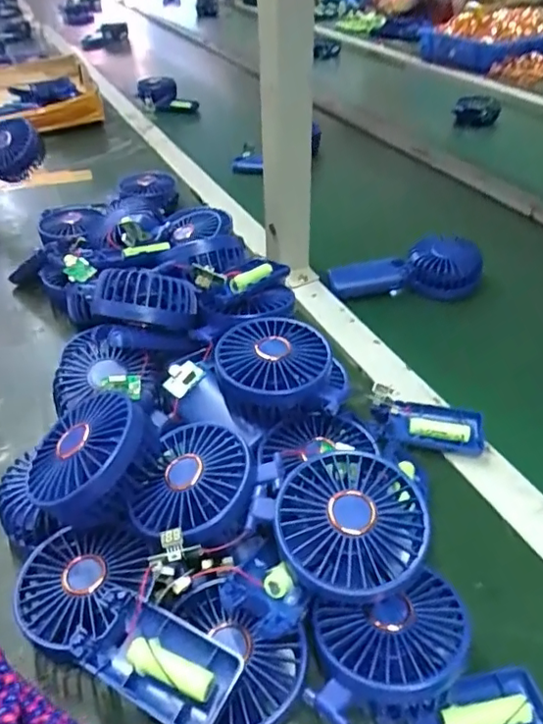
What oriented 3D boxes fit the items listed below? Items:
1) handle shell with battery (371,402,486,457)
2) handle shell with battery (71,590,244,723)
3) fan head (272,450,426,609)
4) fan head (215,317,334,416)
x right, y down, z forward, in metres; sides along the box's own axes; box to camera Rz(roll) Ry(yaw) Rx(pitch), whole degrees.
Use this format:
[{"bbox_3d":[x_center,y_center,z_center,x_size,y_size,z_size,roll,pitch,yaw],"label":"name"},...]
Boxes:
[{"bbox_3d":[0.134,0.056,0.478,0.090,0.014,0.042,6,41,9],"label":"handle shell with battery"},{"bbox_3d":[-0.064,0.162,0.306,0.092,0.018,0.044,20,45,23],"label":"handle shell with battery"},{"bbox_3d":[0.046,0.095,0.329,0.087,0.037,0.087,0,51,0],"label":"fan head"},{"bbox_3d":[0.001,0.006,0.436,0.084,0.043,0.081,-4,41,-3],"label":"fan head"}]

